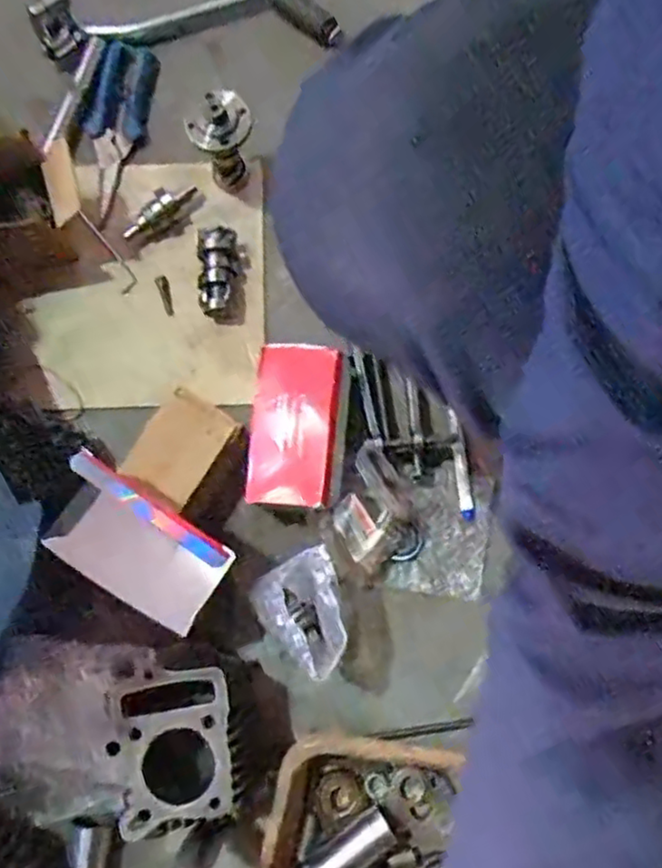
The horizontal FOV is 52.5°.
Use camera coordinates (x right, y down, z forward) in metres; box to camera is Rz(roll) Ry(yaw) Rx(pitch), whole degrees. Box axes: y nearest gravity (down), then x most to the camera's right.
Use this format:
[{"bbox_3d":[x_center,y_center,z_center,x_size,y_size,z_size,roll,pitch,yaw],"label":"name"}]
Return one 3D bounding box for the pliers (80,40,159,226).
[{"bbox_3d":[-0.202,-0.287,0.631,0.061,0.021,0.164,6,79,1],"label":"pliers"}]

